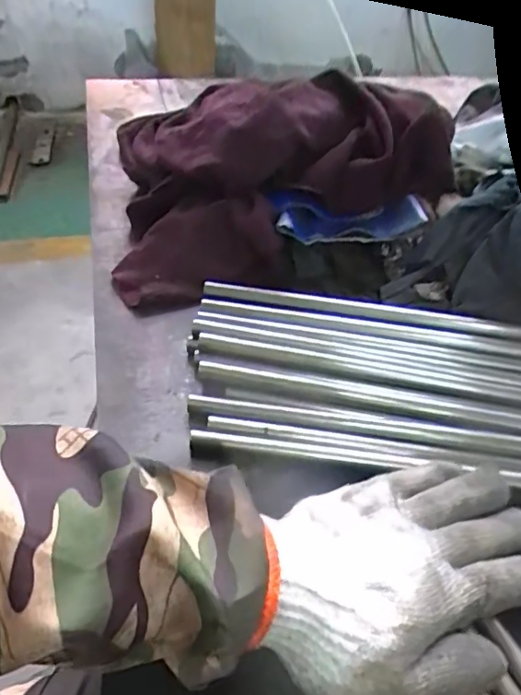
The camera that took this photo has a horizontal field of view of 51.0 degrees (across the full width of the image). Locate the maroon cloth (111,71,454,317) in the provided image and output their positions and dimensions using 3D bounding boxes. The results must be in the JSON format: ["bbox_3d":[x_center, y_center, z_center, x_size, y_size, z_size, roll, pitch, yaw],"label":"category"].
[{"bbox_3d":[0.008,-0.196,0.544,0.320,0.106,0.287,-8,51,-13],"label":"maroon cloth"}]

